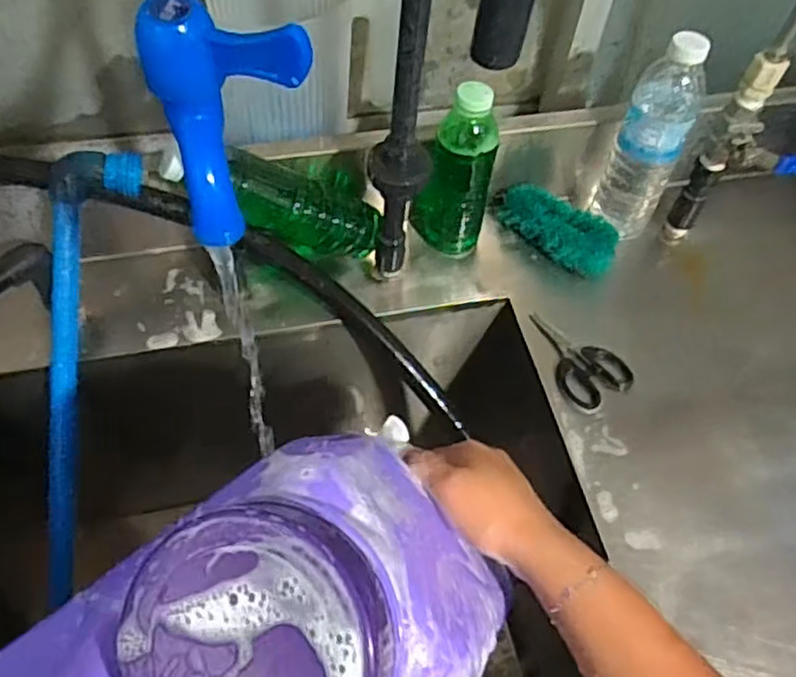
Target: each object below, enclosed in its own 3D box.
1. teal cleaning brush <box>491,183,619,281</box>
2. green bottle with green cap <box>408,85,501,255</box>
[{"bbox_3d":[0.159,-0.111,0.719,0.061,0.044,0.129,-33,63,-24],"label":"teal cleaning brush"},{"bbox_3d":[0.055,-0.152,0.656,0.056,0.174,0.057,-25,60,-20],"label":"green bottle with green cap"}]

